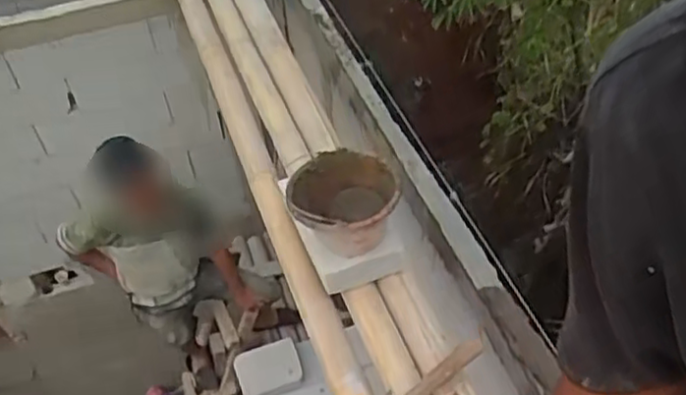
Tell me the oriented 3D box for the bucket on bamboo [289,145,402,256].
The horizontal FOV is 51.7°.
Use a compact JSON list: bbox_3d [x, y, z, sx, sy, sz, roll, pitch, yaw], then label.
[{"bbox_3d":[0.002,0.009,1.598,0.248,0.152,0.226,-2,48,2],"label":"bucket on bamboo"}]

